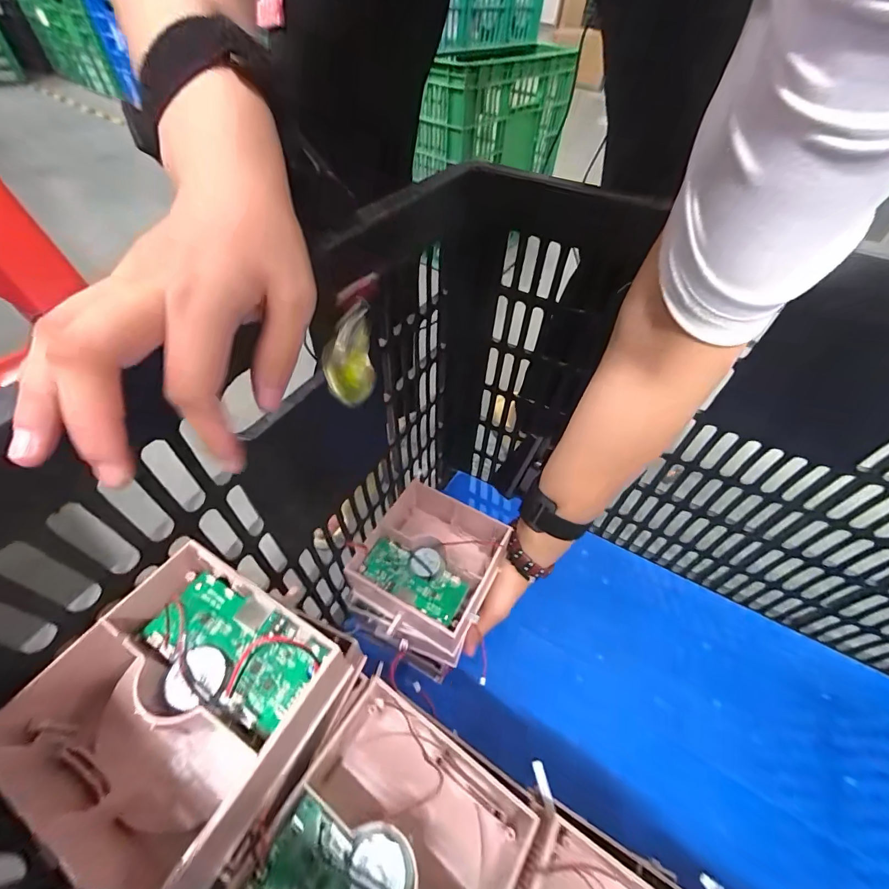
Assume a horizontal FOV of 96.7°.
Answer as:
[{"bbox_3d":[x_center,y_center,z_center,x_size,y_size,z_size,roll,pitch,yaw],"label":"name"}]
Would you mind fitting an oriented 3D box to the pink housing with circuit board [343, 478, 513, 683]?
[{"bbox_3d":[-0.016,0.107,0.340,0.108,0.050,0.131,20,53,17],"label":"pink housing with circuit board"}]

